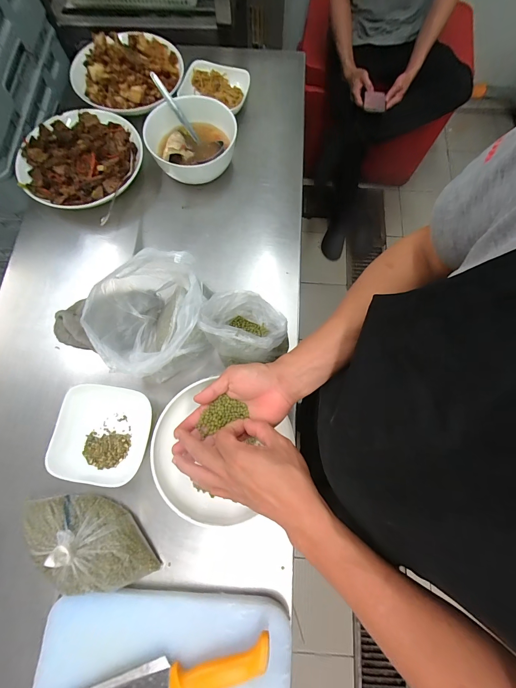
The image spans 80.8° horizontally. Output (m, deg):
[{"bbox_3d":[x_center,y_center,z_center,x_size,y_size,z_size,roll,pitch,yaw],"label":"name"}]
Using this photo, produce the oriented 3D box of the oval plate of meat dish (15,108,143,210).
[{"bbox_3d":[-0.370,-0.387,0.641,0.237,0.050,0.249,27,75,8],"label":"oval plate of meat dish"}]

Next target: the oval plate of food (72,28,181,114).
[{"bbox_3d":[-0.302,-0.624,0.682,0.247,0.048,0.237,-3,74,-1],"label":"oval plate of food"}]

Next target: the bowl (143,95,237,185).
[{"bbox_3d":[-0.139,-0.432,0.644,0.182,0.077,0.179,0,74,0],"label":"bowl"}]

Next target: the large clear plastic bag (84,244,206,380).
[{"bbox_3d":[-0.183,-0.041,0.521,0.183,0.104,0.191,-4,74,-1],"label":"large clear plastic bag"}]

